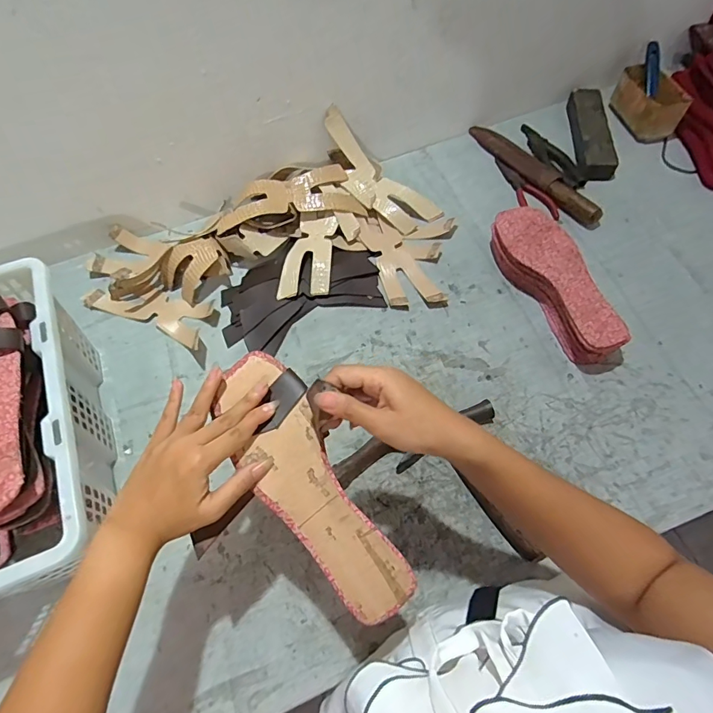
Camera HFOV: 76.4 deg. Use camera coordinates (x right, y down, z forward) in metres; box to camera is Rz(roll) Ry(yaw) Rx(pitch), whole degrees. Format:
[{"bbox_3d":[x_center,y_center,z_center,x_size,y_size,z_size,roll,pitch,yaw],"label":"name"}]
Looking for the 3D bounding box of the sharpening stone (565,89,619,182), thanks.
[{"bbox_3d":[0.403,-0.383,0.768,0.058,0.026,0.196,4,63,4],"label":"sharpening stone"}]

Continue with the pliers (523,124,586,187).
[{"bbox_3d":[0.335,-0.345,0.779,0.038,0.021,0.161,-16,63,-6],"label":"pliers"}]

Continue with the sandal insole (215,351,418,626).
[{"bbox_3d":[-0.042,0.105,0.380,0.067,0.007,0.239,-32,77,-14],"label":"sandal insole"}]

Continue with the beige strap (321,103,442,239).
[{"bbox_3d":[0.030,-0.285,0.716,0.230,0.046,0.081,46,70,-7],"label":"beige strap"}]

